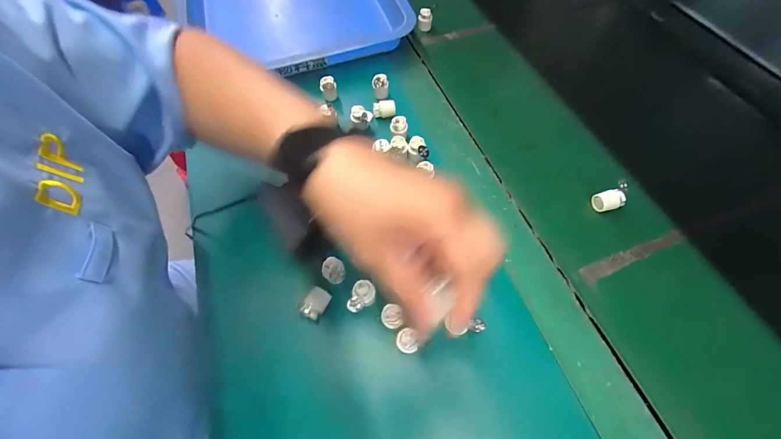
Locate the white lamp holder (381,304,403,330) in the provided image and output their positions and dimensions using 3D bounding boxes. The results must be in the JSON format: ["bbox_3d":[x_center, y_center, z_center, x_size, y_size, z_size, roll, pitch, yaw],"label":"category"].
[{"bbox_3d":[0.001,0.088,0.305,0.020,0.010,0.019,-1,60,1],"label":"white lamp holder"}]

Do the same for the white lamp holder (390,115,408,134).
[{"bbox_3d":[0.010,-0.113,0.413,0.021,0.023,0.017,-2,60,1],"label":"white lamp holder"}]

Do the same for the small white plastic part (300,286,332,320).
[{"bbox_3d":[-0.071,0.079,0.319,0.017,0.015,0.027,28,64,17],"label":"small white plastic part"}]

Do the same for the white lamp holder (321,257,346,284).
[{"bbox_3d":[-0.055,0.050,0.328,0.022,0.018,0.019,38,68,21],"label":"white lamp holder"}]

